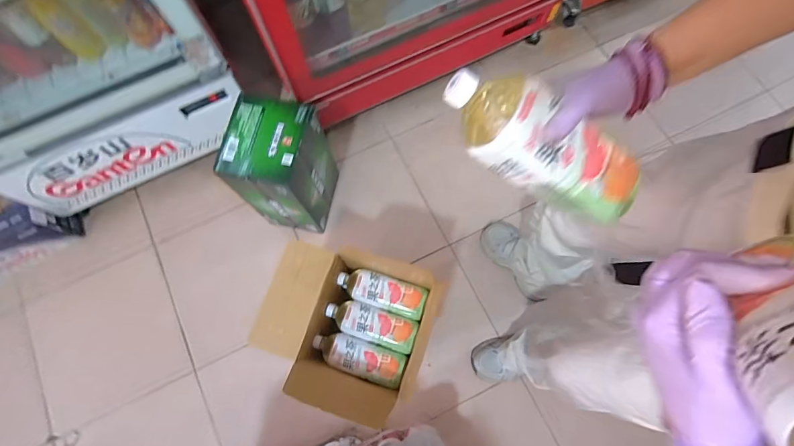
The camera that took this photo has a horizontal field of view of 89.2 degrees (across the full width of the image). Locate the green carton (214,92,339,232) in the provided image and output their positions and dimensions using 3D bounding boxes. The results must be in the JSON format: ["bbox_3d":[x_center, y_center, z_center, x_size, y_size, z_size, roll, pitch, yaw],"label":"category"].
[{"bbox_3d":[-0.282,-0.129,1.046,0.189,0.378,0.195,12,75,4],"label":"green carton"}]

